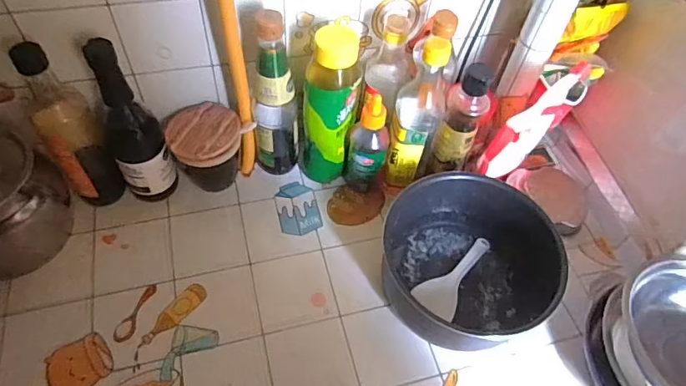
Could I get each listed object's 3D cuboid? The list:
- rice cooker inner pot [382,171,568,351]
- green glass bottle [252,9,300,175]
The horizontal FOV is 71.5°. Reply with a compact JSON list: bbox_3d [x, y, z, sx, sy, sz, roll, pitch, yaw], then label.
[{"bbox_3d":[0.163,0.082,0.614,0.190,0.104,0.191,2,54,-3],"label":"rice cooker inner pot"},{"bbox_3d":[-0.091,-0.124,0.639,0.060,0.261,0.051,-2,55,-7],"label":"green glass bottle"}]

